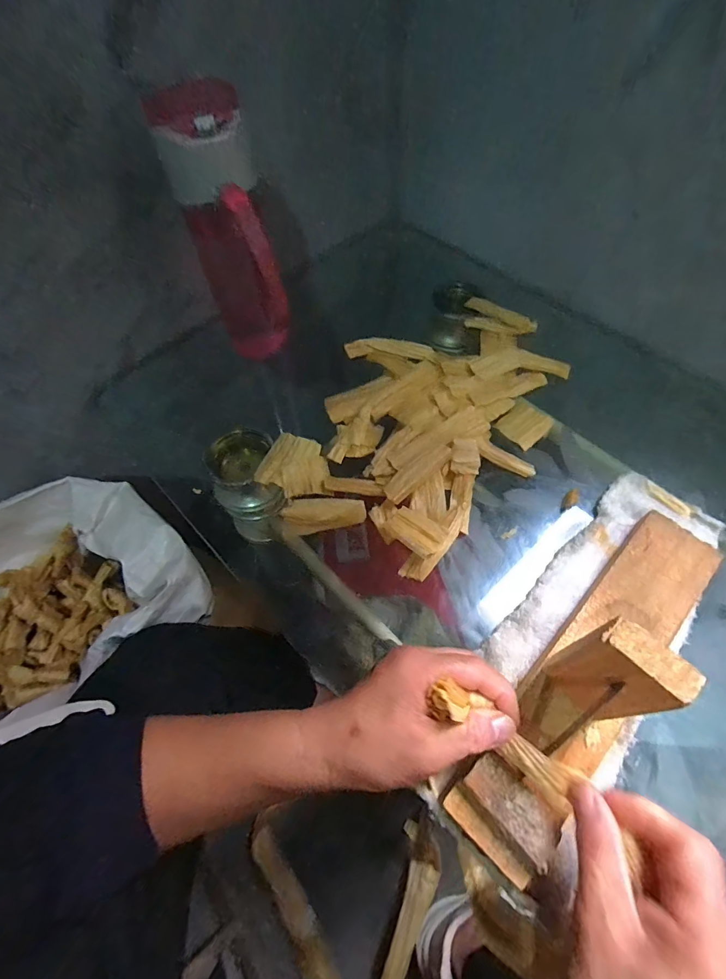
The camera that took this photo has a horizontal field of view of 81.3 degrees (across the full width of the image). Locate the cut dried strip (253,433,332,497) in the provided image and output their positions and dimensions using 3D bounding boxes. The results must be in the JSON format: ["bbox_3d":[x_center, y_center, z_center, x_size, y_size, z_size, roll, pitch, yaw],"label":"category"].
[{"bbox_3d":[-0.062,-0.023,0.402,0.069,0.009,0.065,10,62,7],"label":"cut dried strip"}]

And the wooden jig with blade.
[{"bbox_3d":[0.165,0.101,0.256,0.065,0.112,0.272,40,67,20],"label":"wooden jig with blade"}]

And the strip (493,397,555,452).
[{"bbox_3d":[0.161,-0.066,0.422,0.044,0.004,0.051,41,70,21],"label":"strip"}]

